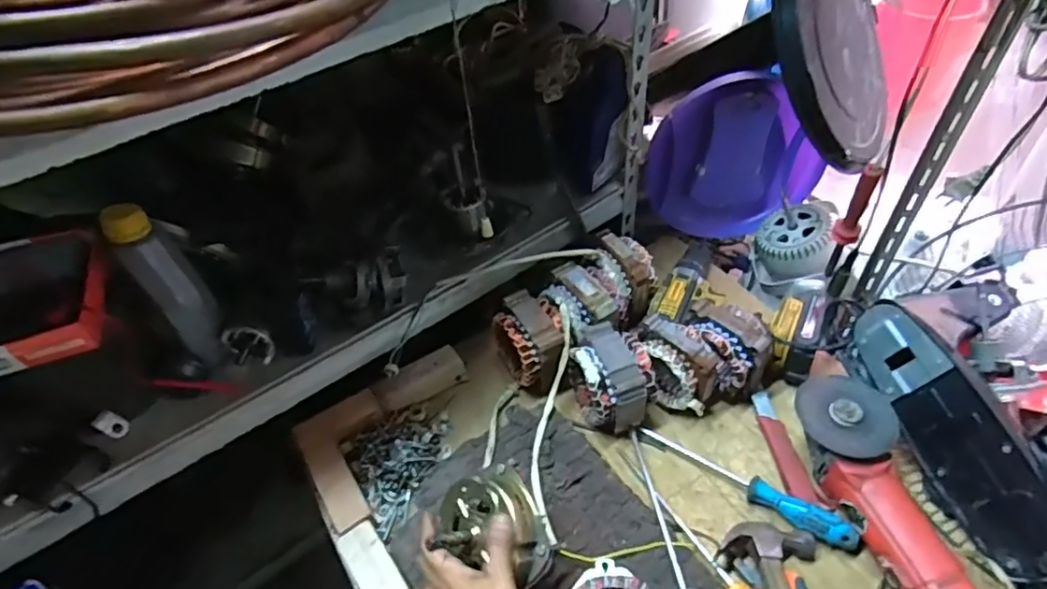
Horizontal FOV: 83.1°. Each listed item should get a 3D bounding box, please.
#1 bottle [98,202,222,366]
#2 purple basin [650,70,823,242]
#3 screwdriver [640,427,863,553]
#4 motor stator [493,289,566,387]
[{"bbox_3d":[-0.400,-0.006,0.680,0.054,0.198,0.043,-34,53,-23],"label":"bottle"},{"bbox_3d":[0.319,-0.196,0.902,0.253,0.254,0.069,-7,47,0],"label":"purple basin"},{"bbox_3d":[0.253,0.210,0.675,0.250,0.036,0.041,29,56,29],"label":"screwdriver"},{"bbox_3d":[0.010,0.060,0.781,0.077,0.095,0.109,-23,49,-15],"label":"motor stator"}]

